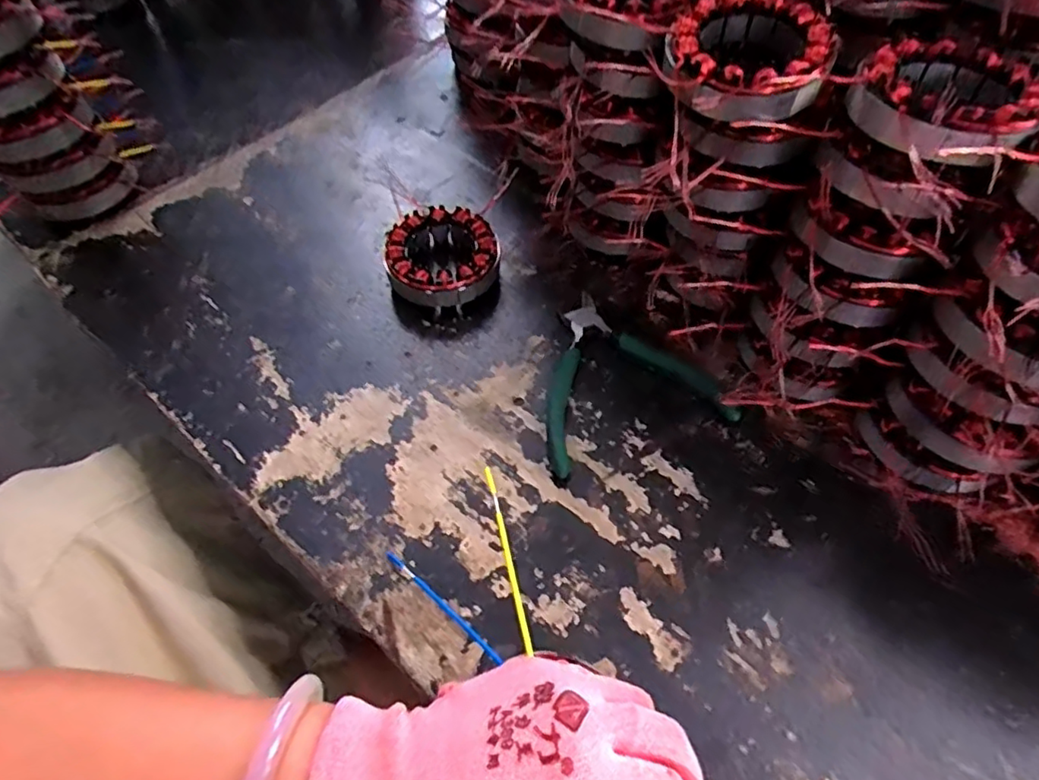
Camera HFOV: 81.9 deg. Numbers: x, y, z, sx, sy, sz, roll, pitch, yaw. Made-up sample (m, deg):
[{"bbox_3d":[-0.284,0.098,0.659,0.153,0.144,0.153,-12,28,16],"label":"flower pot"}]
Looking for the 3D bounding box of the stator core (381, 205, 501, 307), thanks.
[{"bbox_3d":[-0.060,-0.104,0.469,0.086,0.032,0.084,-1,57,2],"label":"stator core"}]

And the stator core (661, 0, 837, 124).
[{"bbox_3d":[0.119,-0.179,0.330,0.092,0.033,0.085,-1,57,2],"label":"stator core"}]

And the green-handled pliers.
[{"bbox_3d":[0.064,-0.013,0.422,0.129,0.014,0.130,-19,58,-8],"label":"green-handled pliers"}]

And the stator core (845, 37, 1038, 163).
[{"bbox_3d":[0.211,-0.143,0.295,0.085,0.024,0.085,-1,57,2],"label":"stator core"}]

